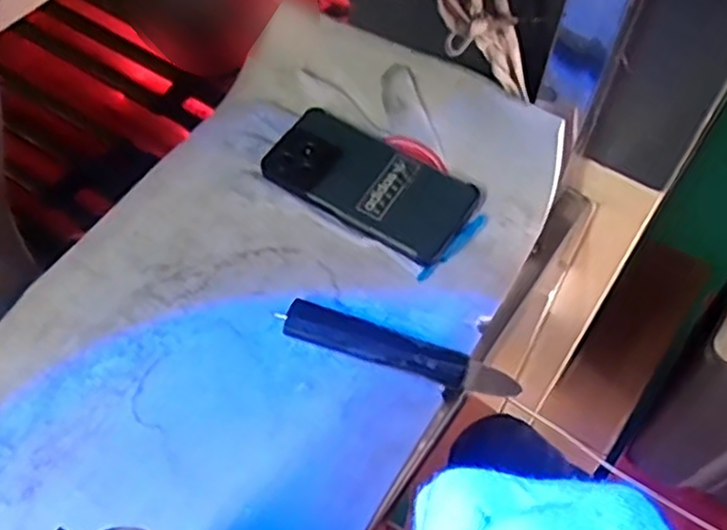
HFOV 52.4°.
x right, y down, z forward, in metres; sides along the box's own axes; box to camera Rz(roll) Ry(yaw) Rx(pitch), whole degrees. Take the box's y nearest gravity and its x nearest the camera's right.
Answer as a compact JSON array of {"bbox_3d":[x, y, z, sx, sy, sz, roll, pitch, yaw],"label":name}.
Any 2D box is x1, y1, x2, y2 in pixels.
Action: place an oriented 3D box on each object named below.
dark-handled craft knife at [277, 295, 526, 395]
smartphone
[{"bbox_3d":[0.025,0.060,0.517,0.166,0.015,0.026,17,57,9],"label":"dark-handled craft knife"},{"bbox_3d":[0.004,-0.066,0.585,0.162,0.011,0.079,29,70,16],"label":"smartphone"}]

